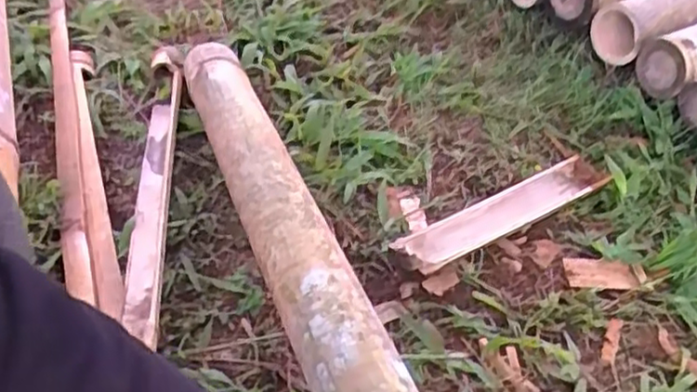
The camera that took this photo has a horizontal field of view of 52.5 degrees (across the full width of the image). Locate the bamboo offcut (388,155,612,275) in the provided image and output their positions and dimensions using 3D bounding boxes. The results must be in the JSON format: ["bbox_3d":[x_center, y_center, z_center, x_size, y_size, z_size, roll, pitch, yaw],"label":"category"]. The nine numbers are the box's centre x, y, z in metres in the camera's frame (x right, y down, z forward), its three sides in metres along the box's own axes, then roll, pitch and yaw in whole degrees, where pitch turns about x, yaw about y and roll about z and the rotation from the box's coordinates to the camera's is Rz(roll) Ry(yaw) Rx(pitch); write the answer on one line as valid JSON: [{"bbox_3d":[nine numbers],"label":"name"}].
[{"bbox_3d":[0.173,0.015,0.782,0.281,0.033,0.057,-25,51,-27],"label":"bamboo offcut"}]

